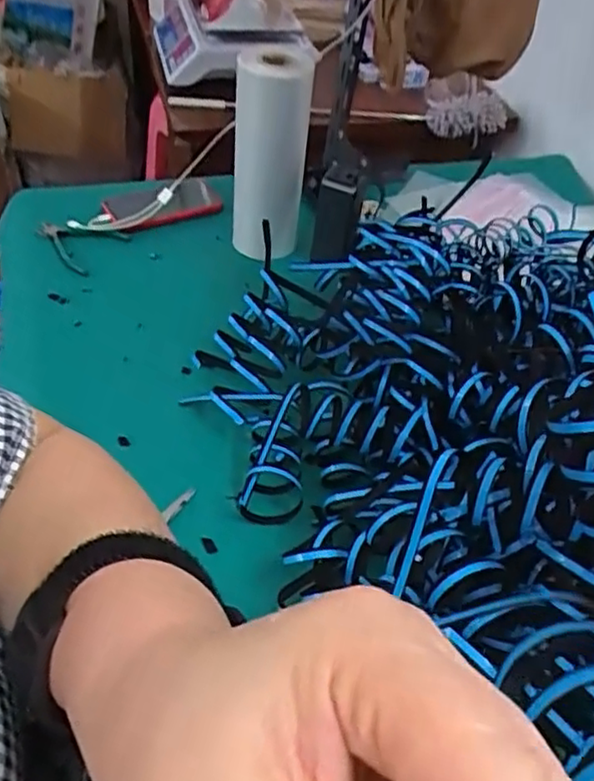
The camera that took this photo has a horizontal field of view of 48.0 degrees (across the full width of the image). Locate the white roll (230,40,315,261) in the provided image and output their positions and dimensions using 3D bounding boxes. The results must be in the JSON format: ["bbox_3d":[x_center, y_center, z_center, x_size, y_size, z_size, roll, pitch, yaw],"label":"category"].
[{"bbox_3d":[-0.037,-0.318,0.900,0.092,0.260,0.114,2,47,-5],"label":"white roll"}]

